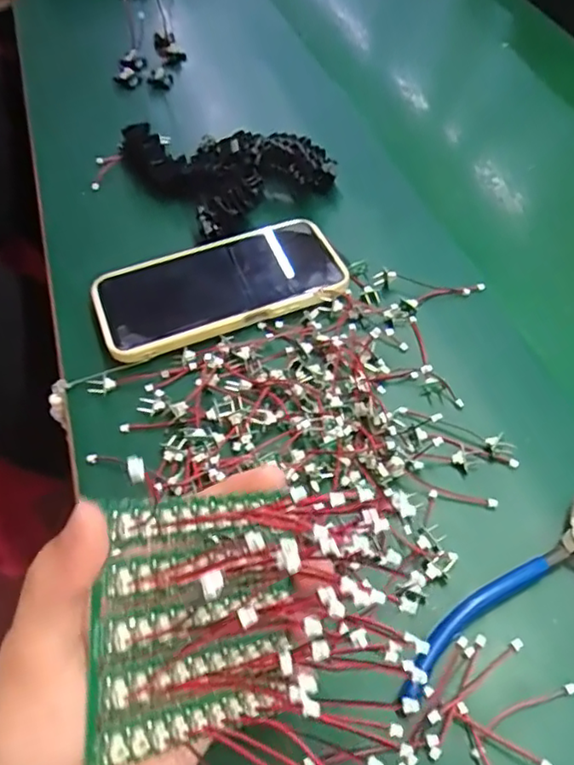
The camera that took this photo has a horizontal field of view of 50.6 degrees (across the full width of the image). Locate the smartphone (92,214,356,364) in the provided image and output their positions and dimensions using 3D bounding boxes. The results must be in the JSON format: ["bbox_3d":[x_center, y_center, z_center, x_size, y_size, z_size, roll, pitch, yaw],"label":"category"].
[{"bbox_3d":[-0.047,-0.069,0.427,0.170,0.012,0.084,-20,50,-10],"label":"smartphone"}]

